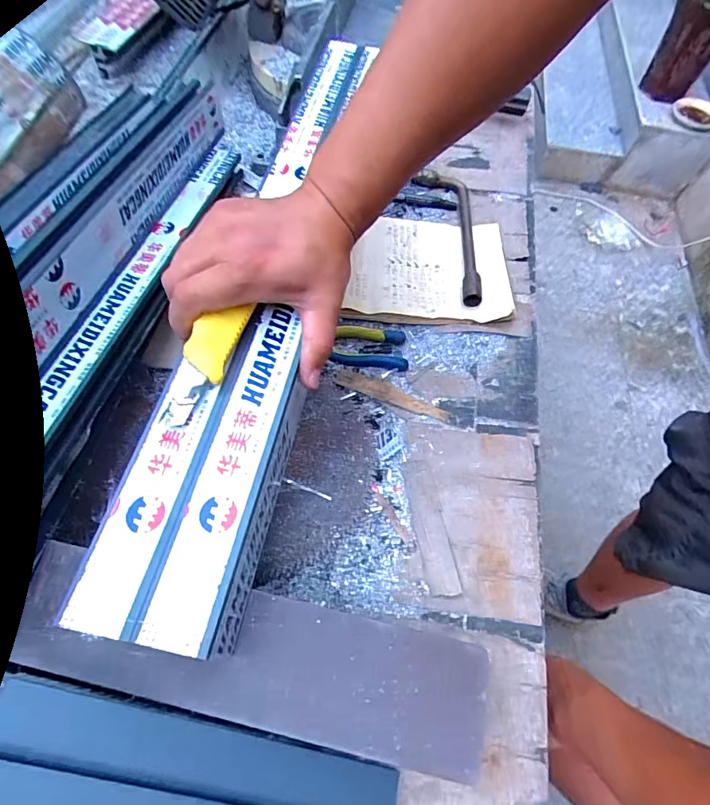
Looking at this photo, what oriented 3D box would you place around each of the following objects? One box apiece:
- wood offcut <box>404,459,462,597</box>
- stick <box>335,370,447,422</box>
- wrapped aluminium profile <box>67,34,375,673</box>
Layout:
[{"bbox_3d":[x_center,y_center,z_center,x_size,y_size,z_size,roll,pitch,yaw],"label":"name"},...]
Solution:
[{"bbox_3d":[0.074,0.117,0.438,0.029,0.006,0.134,-6,62,-8],"label":"wood offcut"},{"bbox_3d":[0.043,-0.012,0.519,0.137,0.007,0.026,21,62,7],"label":"stick"},{"bbox_3d":[-0.075,-0.151,0.413,0.099,0.032,0.667,7,61,3],"label":"wrapped aluminium profile"}]

